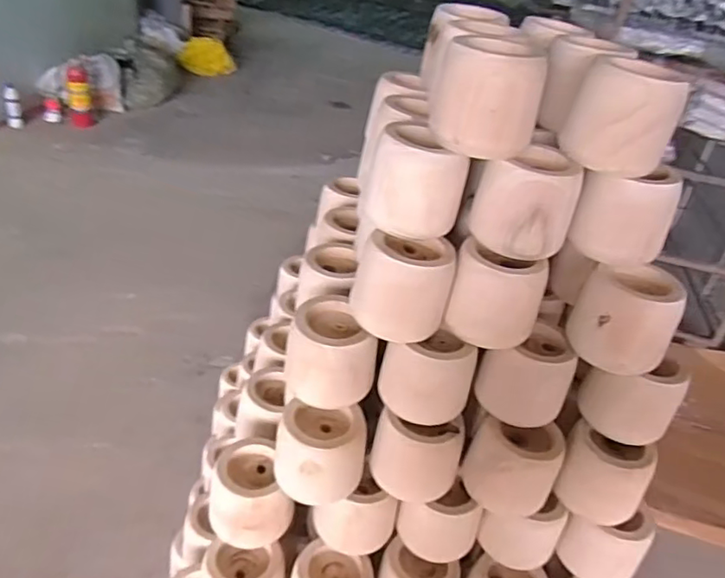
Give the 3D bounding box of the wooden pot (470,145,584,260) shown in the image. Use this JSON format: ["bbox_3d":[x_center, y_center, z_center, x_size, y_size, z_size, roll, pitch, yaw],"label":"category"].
[{"bbox_3d":[0.222,-0.118,0.805,0.105,0.132,0.101,-8,25,-34],"label":"wooden pot"}]

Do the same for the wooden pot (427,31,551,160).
[{"bbox_3d":[0.158,-0.244,0.747,0.128,0.140,0.102,10,21,8],"label":"wooden pot"}]

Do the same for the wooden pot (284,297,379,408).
[{"bbox_3d":[-0.049,0.103,0.893,0.116,0.142,0.104,21,25,32],"label":"wooden pot"}]

